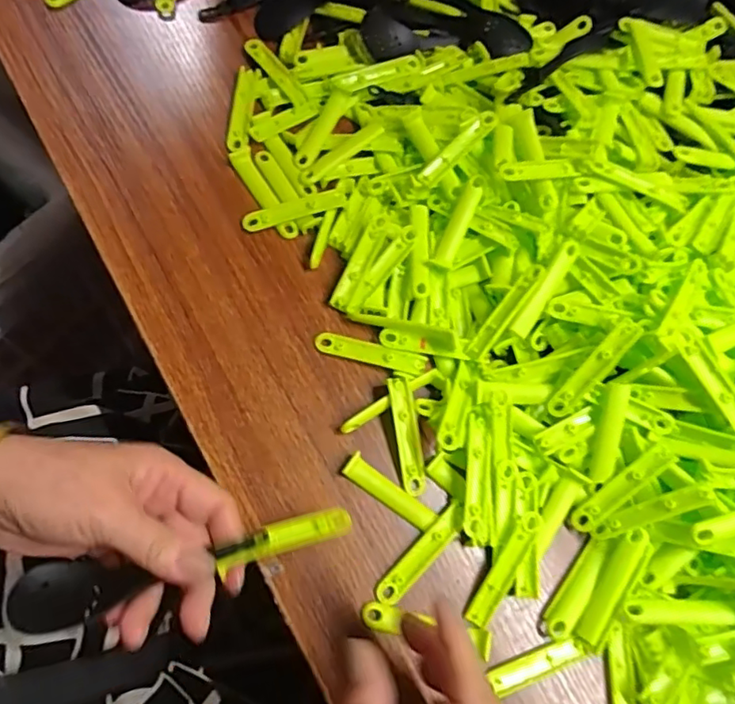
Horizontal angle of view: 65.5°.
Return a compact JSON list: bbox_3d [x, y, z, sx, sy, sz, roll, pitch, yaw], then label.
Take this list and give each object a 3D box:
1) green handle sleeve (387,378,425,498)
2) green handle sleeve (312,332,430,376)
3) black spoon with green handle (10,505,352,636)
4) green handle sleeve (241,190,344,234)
[{"bbox_3d":[0.026,0.054,0.369,0.016,0.012,0.073,-7,72,-12],"label":"green handle sleeve"},{"bbox_3d":[0.002,0.001,0.390,0.075,0.004,0.014,16,69,-4],"label":"green handle sleeve"},{"bbox_3d":[-0.097,0.113,0.312,0.175,0.019,0.032,-13,73,-11],"label":"black spoon with green handle"},{"bbox_3d":[-0.052,-0.102,0.413,0.076,0.009,0.016,-15,74,-14],"label":"green handle sleeve"}]

